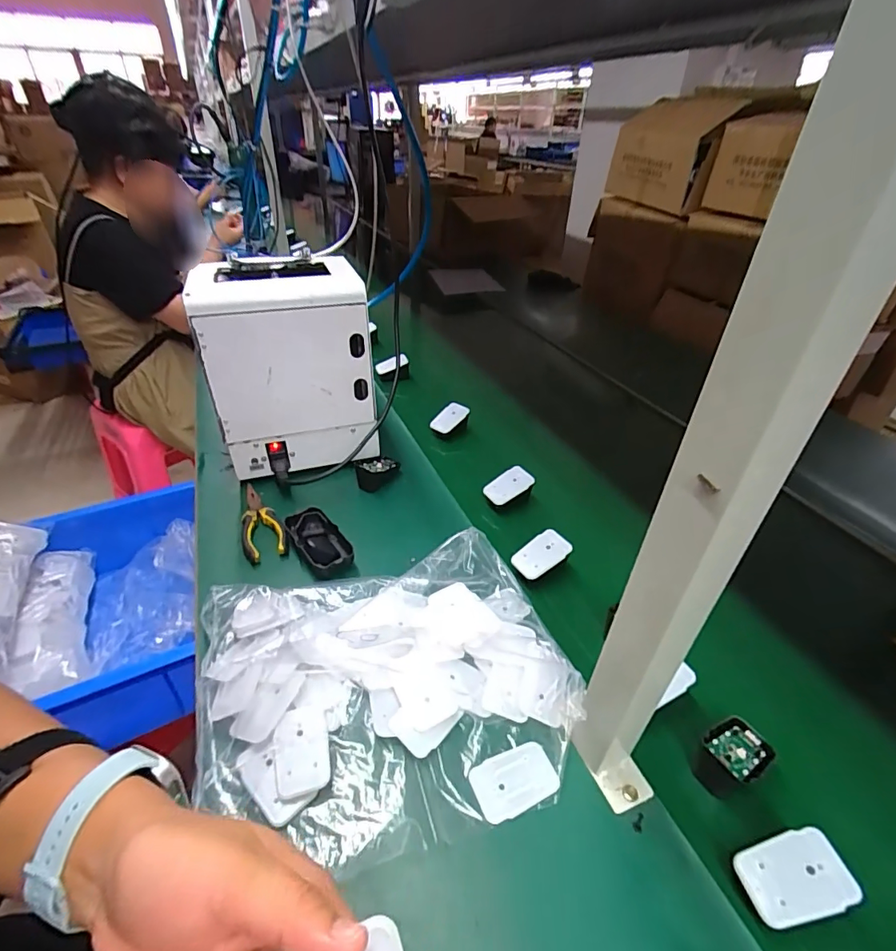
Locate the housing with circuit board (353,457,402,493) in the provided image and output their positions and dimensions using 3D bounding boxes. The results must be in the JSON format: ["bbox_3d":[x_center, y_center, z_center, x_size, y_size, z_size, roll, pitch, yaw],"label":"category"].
[{"bbox_3d":[-0.103,-0.003,0.722,0.067,0.037,0.052,-10,40,-17],"label":"housing with circuit board"}]

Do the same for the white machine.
[{"bbox_3d":[-0.219,-0.155,0.707,0.212,0.272,0.181,-3,38,-9],"label":"white machine"}]

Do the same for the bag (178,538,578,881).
[{"bbox_3d":[-0.059,0.186,0.452,0.338,0.042,0.274,-7,39,-13],"label":"bag"}]

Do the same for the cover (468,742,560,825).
[{"bbox_3d":[0.055,0.253,0.399,0.069,0.005,0.044,-13,41,-20],"label":"cover"}]

